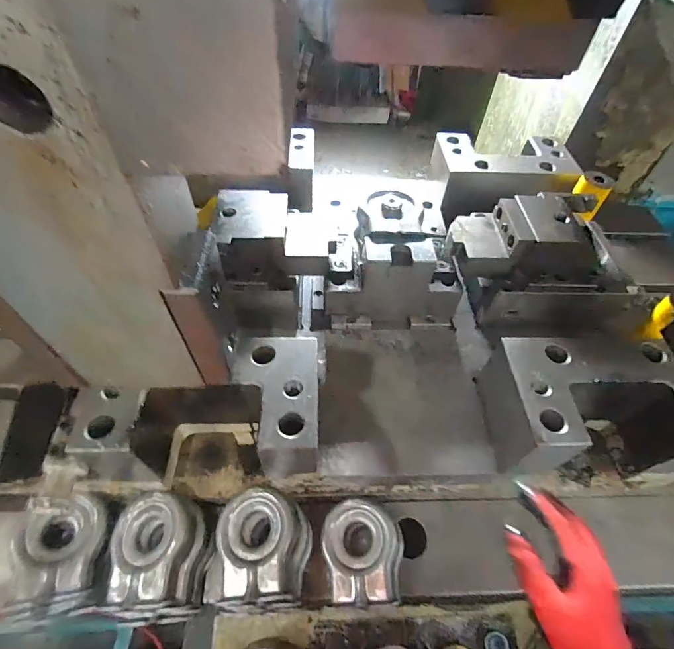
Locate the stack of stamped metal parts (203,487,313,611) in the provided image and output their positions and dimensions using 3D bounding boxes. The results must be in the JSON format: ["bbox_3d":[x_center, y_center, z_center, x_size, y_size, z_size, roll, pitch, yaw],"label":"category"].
[{"bbox_3d":[-0.092,0.275,0.478,0.116,0.057,0.127,6,53,2],"label":"stack of stamped metal parts"}]

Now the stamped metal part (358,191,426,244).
[{"bbox_3d":[0.082,-0.156,0.569,0.090,0.024,0.116,0,53,-3],"label":"stamped metal part"}]

